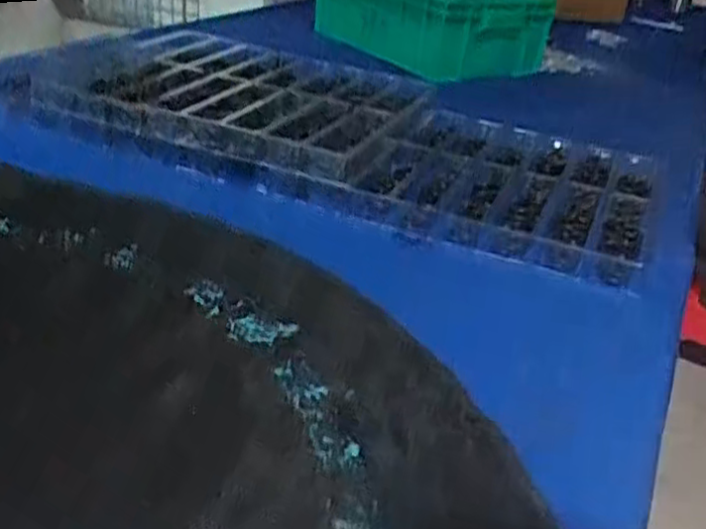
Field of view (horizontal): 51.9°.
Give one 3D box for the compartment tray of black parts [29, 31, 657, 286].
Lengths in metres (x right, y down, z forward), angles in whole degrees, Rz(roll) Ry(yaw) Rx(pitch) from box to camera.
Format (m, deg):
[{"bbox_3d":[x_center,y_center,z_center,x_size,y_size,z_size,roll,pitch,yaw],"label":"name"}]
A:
[{"bbox_3d":[0.006,-0.174,0.915,0.717,0.067,0.347,18,31,17],"label":"compartment tray of black parts"}]

